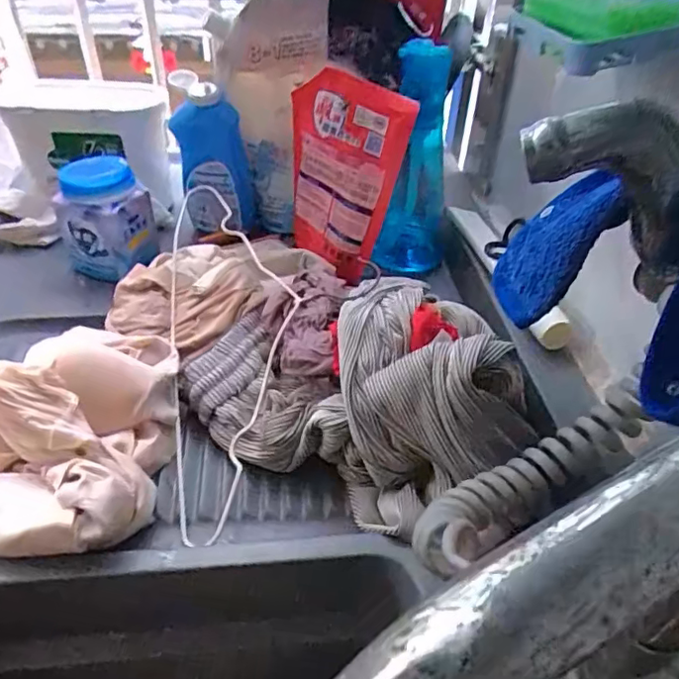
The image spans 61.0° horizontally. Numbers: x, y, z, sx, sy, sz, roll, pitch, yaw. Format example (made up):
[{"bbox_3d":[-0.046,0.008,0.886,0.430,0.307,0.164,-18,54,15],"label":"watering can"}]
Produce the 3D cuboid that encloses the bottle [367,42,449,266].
[{"bbox_3d":[0.095,-0.207,0.665,0.080,0.250,0.085,15,43,13],"label":"bottle"}]

